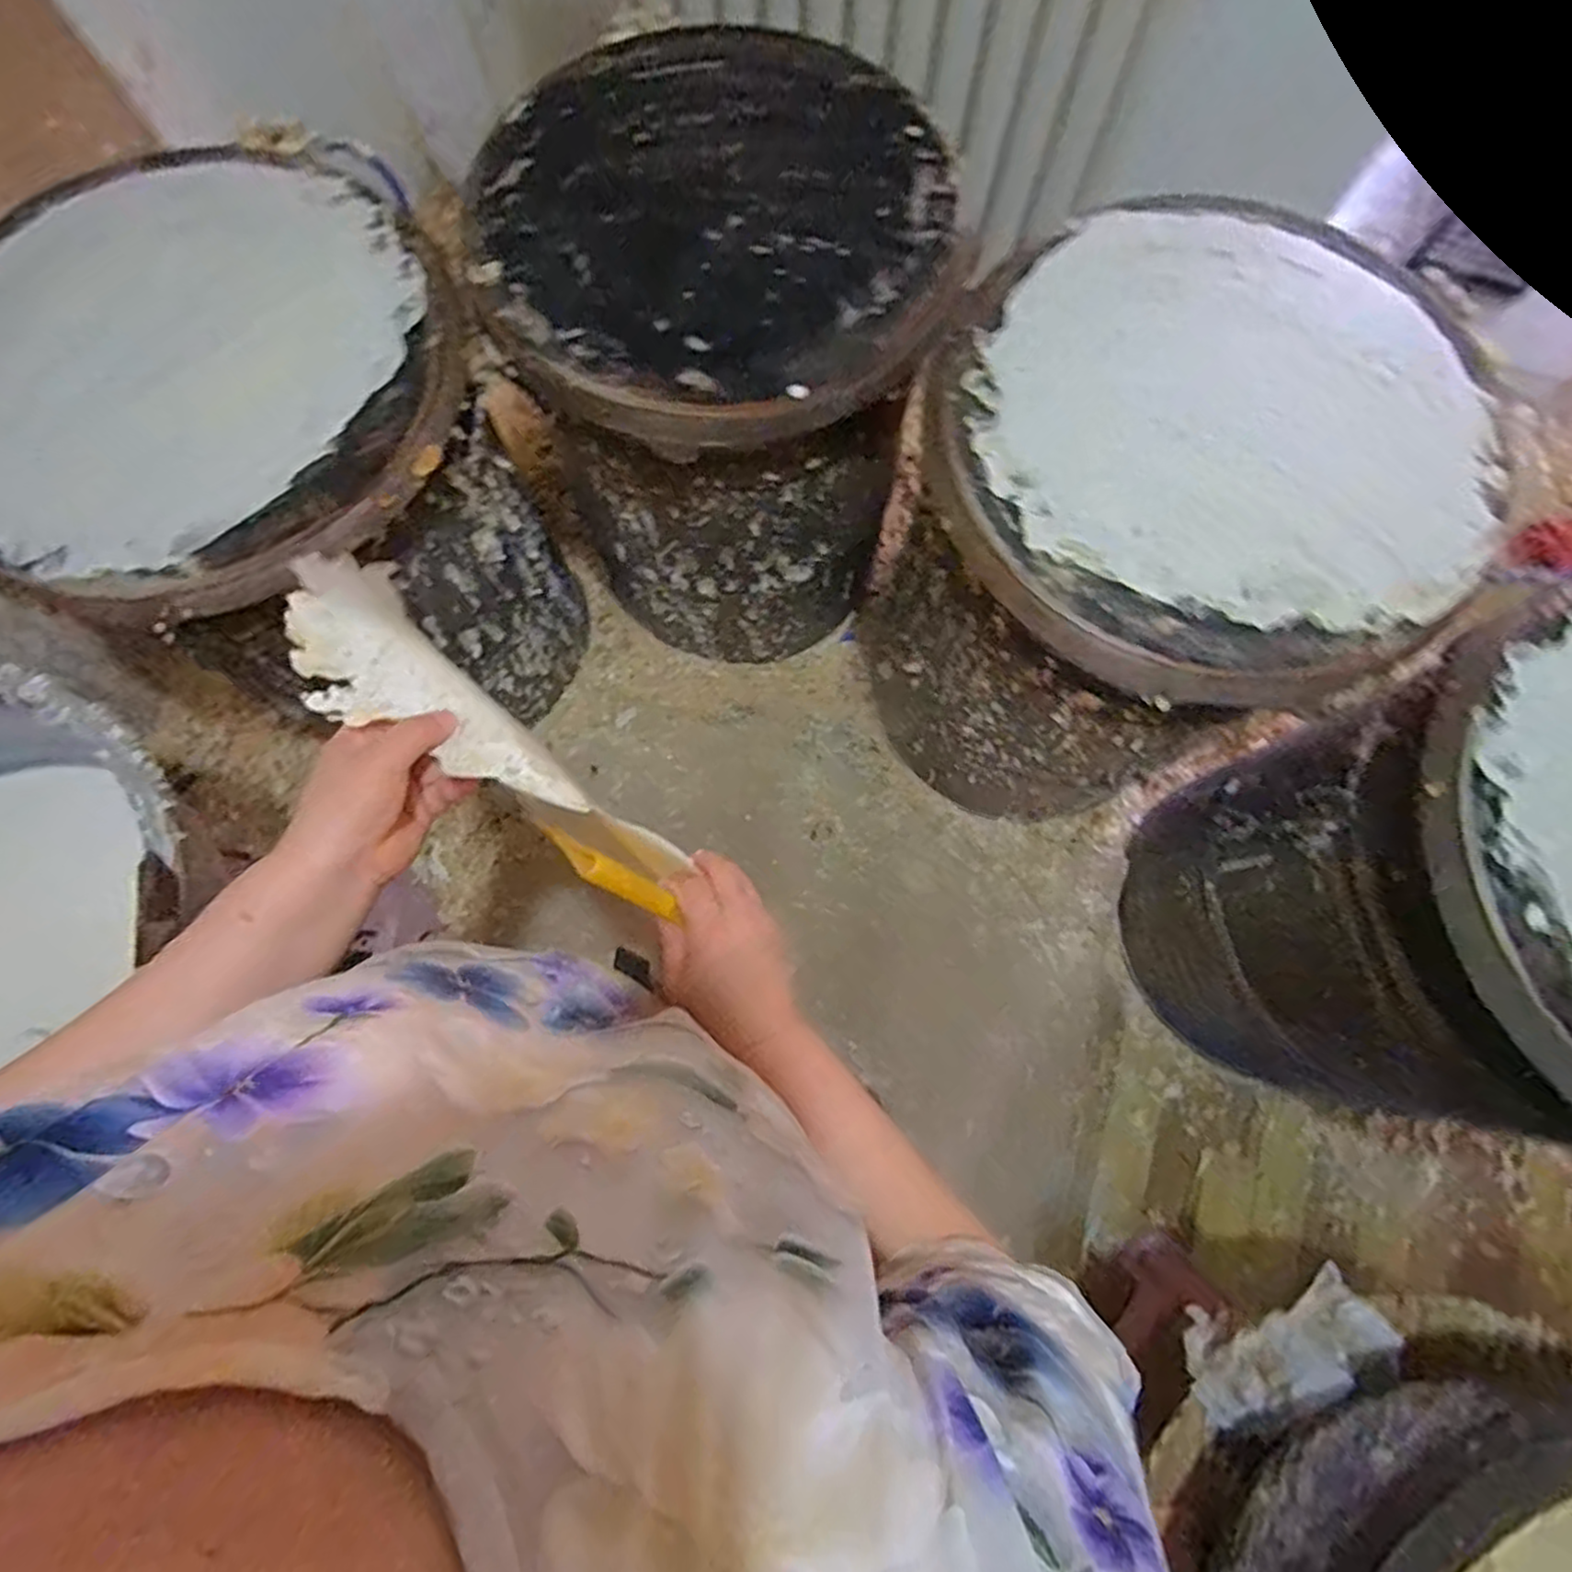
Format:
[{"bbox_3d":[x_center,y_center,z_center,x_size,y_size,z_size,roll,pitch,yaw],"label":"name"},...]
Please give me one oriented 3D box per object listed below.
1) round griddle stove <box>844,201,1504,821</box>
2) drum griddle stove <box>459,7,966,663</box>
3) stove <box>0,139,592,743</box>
[{"bbox_3d":[0.427,-0.284,1.020,0.522,0.647,0.538,0,76,0],"label":"round griddle stove"},{"bbox_3d":[-0.077,-0.555,1.101,0.520,0.712,0.483,0,76,0],"label":"drum griddle stove"},{"bbox_3d":[-0.628,-0.377,1.082,0.523,0.702,0.508,0,76,0],"label":"stove"}]

